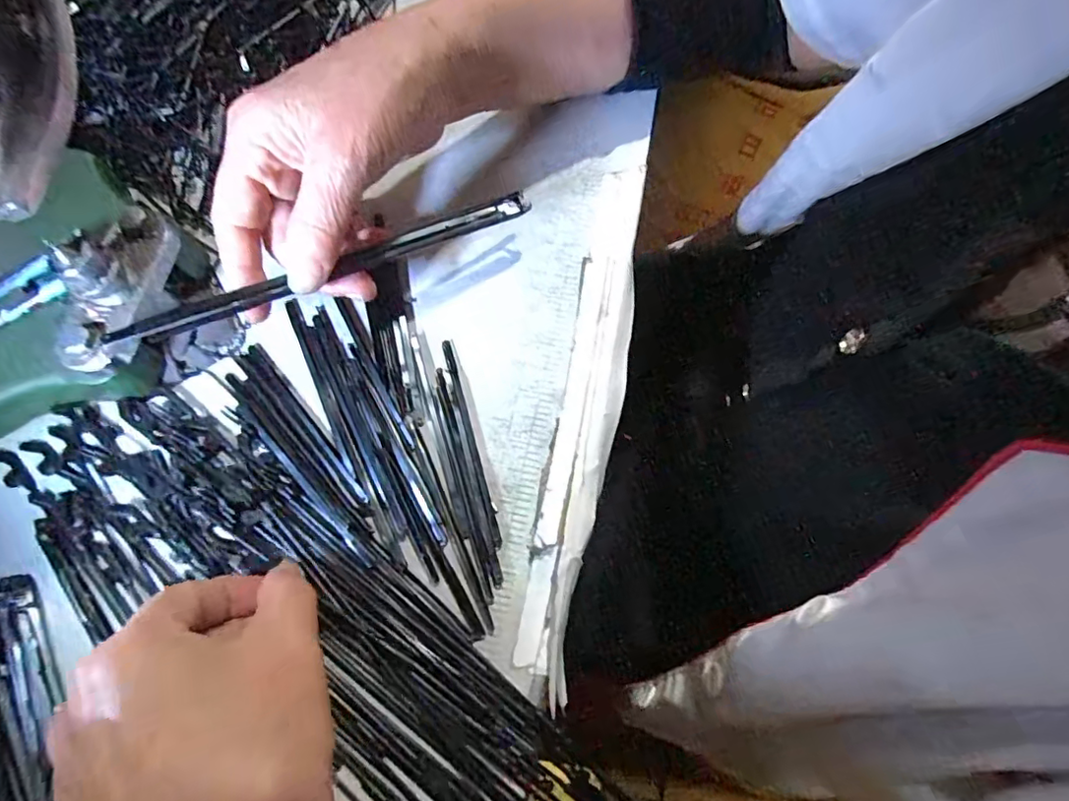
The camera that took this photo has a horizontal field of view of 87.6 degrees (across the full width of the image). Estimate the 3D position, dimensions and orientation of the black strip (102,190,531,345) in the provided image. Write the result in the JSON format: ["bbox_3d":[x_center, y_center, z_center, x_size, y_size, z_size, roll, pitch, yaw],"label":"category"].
[{"bbox_3d":[-0.087,-0.059,0.247,0.184,0.013,0.011,-24,75,-17],"label":"black strip"}]

